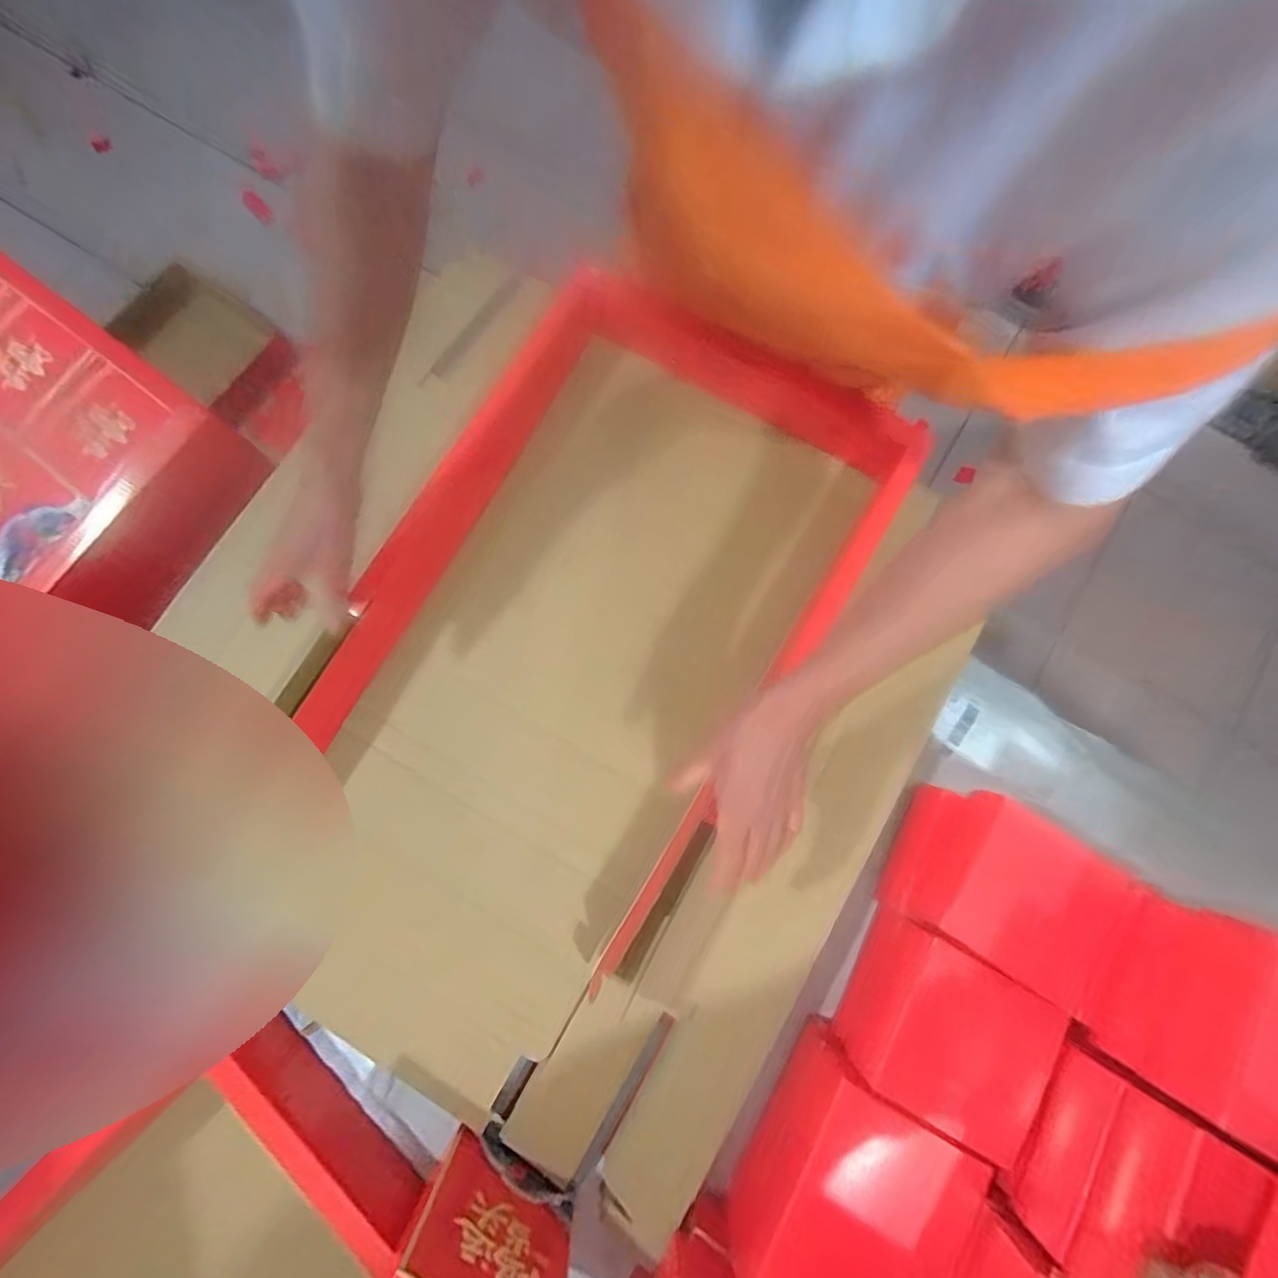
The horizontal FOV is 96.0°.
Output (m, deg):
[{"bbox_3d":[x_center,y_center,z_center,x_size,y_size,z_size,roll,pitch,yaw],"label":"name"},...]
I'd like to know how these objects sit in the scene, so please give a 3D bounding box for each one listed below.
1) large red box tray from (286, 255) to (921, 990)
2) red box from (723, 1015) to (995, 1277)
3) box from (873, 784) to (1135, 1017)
[{"bbox_3d":[-0.035,-0.029,0.558,0.366,0.123,0.551,29,80,5],"label":"large red box tray"},{"bbox_3d":[0.162,0.436,0.463,0.127,0.117,0.180,30,82,5],"label":"red box"},{"bbox_3d":[0.305,0.212,0.506,0.135,0.116,0.123,29,82,5],"label":"box"}]

